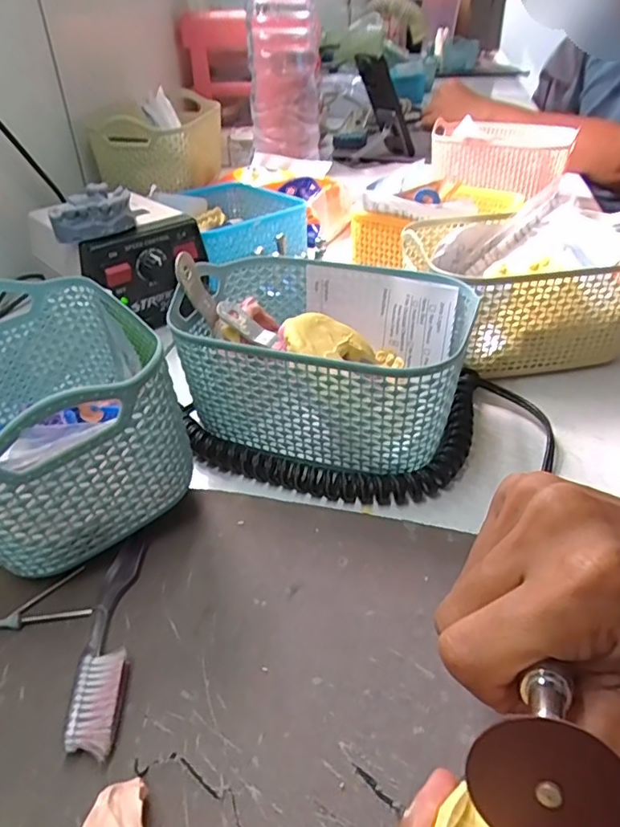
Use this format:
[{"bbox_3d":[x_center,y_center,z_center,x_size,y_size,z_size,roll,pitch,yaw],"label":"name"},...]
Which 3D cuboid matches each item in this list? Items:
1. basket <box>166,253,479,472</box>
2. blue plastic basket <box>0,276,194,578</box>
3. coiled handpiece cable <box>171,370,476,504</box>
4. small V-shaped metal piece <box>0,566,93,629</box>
[{"bbox_3d":[0.007,-0.030,0.349,0.164,0.081,0.118,12,38,18],"label":"basket"},{"bbox_3d":[-0.145,-0.001,0.303,0.111,0.096,0.171,-23,41,-26],"label":"blue plastic basket"},{"bbox_3d":[0.026,0.017,0.337,0.191,0.016,0.091,-10,45,-8],"label":"coiled handpiece cable"},{"bbox_3d":[-0.122,0.087,0.258,0.040,0.004,0.027,-16,38,-19],"label":"small V-shaped metal piece"}]

